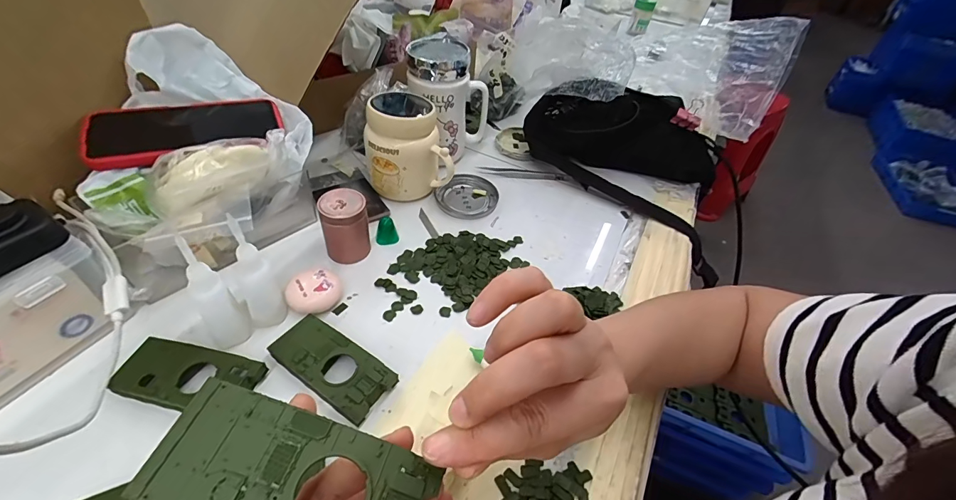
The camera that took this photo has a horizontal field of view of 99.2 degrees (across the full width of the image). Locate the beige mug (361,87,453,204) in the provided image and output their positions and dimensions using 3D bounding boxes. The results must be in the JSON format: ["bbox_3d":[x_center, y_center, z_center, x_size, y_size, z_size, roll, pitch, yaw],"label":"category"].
[{"bbox_3d":[-0.087,-0.128,0.490,0.093,0.113,0.099,-8,47,-13],"label":"beige mug"}]

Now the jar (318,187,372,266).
[{"bbox_3d":[-0.134,-0.023,0.413,0.044,0.068,0.037,-13,48,-18],"label":"jar"}]

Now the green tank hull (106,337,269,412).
[{"bbox_3d":[-0.225,0.099,0.315,0.106,0.019,0.047,12,46,6],"label":"green tank hull"}]

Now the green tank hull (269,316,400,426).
[{"bbox_3d":[-0.120,0.095,0.335,0.103,0.020,0.048,30,50,22],"label":"green tank hull"}]

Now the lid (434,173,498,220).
[{"bbox_3d":[-0.014,-0.069,0.517,0.075,0.010,0.078,3,45,-3],"label":"lid"}]

